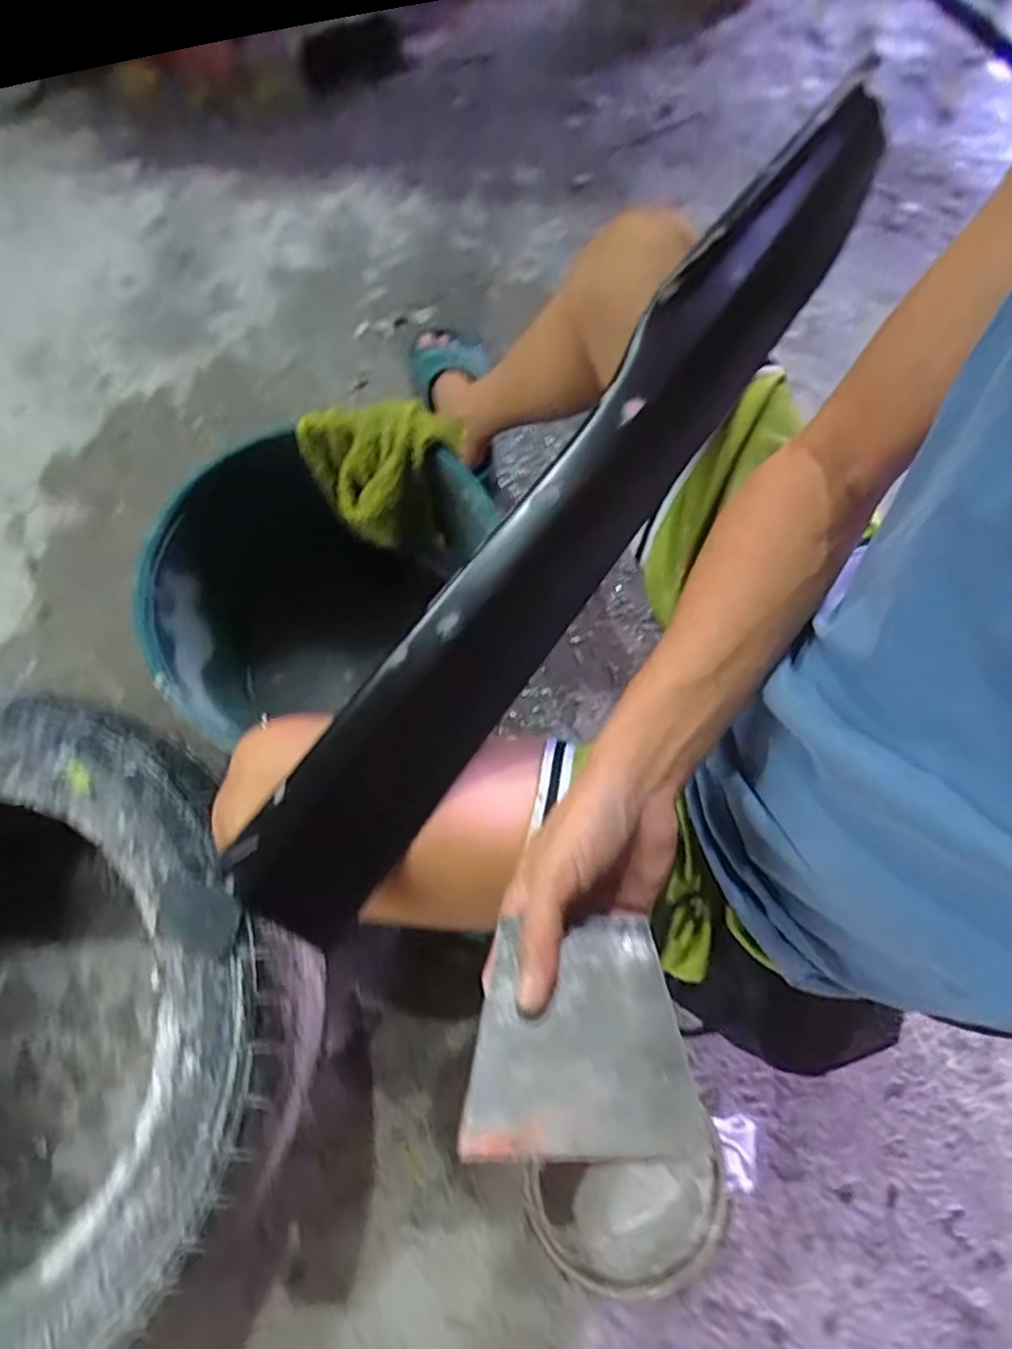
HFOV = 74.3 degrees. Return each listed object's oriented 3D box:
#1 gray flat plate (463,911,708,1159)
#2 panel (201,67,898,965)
[{"bbox_3d":[0.032,0.166,0.310,0.101,0.004,0.095,1,52,-5],"label":"gray flat plate"},{"bbox_3d":[0.083,-0.150,0.459,0.095,0.022,0.720,39,75,-13],"label":"panel"}]

